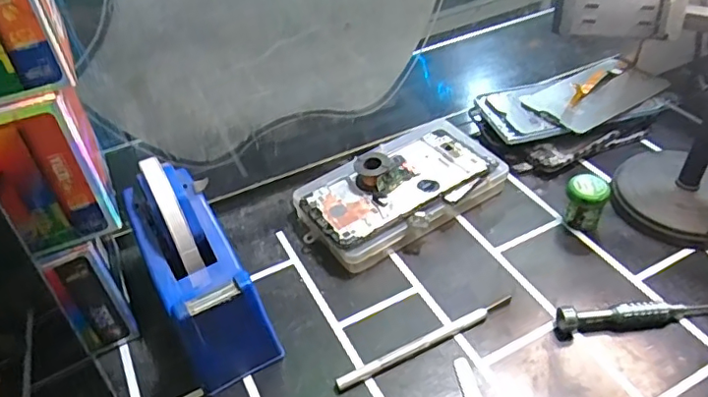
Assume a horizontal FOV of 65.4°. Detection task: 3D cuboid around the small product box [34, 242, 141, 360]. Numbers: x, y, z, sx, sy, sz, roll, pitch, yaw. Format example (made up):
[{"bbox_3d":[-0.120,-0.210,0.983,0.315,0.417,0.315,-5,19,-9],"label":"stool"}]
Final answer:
[{"bbox_3d":[-0.175,0.068,0.371,0.032,0.096,0.016,-26,47,-22],"label":"small product box"}]

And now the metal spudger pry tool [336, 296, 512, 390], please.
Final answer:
[{"bbox_3d":[0.051,0.098,0.380,0.135,0.008,0.009,-21,45,-17],"label":"metal spudger pry tool"}]

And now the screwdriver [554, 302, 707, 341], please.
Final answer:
[{"bbox_3d":[0.198,0.081,0.383,0.111,0.018,0.017,-6,42,-2],"label":"screwdriver"}]

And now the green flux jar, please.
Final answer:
[{"bbox_3d":[0.188,0.004,0.450,0.030,0.045,0.027,19,47,24],"label":"green flux jar"}]

